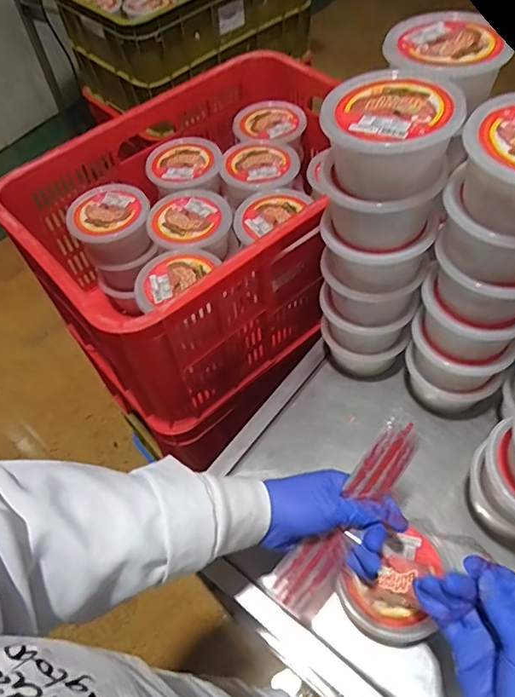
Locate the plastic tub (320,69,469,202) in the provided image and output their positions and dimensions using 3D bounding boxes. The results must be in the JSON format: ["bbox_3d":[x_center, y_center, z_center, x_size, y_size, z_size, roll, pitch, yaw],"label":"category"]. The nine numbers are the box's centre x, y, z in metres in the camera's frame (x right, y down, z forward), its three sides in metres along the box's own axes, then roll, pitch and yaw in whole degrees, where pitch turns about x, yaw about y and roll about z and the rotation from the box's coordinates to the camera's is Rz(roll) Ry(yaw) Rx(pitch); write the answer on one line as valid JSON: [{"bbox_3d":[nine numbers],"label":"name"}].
[{"bbox_3d":[0.116,-0.186,0.459,0.115,0.072,0.111,1,52,6],"label":"plastic tub"}]

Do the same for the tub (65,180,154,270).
[{"bbox_3d":[-0.215,-0.180,0.760,0.112,0.075,0.113,-2,52,3],"label":"tub"}]

